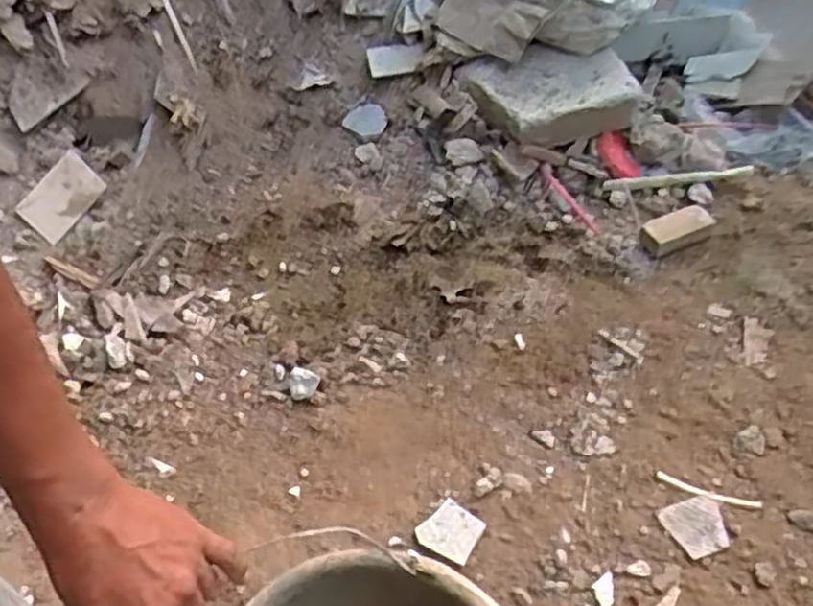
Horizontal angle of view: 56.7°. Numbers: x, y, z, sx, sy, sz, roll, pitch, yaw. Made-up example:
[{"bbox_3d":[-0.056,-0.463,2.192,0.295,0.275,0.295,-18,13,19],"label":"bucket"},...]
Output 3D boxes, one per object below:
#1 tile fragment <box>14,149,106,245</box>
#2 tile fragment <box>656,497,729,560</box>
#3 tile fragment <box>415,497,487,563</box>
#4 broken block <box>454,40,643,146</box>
[{"bbox_3d":[-0.582,-0.179,1.275,0.087,0.016,0.141,38,77,-8],"label":"tile fragment"},{"bbox_3d":[0.348,0.264,0.898,0.079,0.006,0.065,-18,49,-18],"label":"tile fragment"},{"bbox_3d":[0.051,0.264,0.879,0.064,0.014,0.062,28,51,23],"label":"tile fragment"},{"bbox_3d":[0.247,-0.349,1.295,0.288,0.090,0.181,-12,71,3],"label":"broken block"}]

